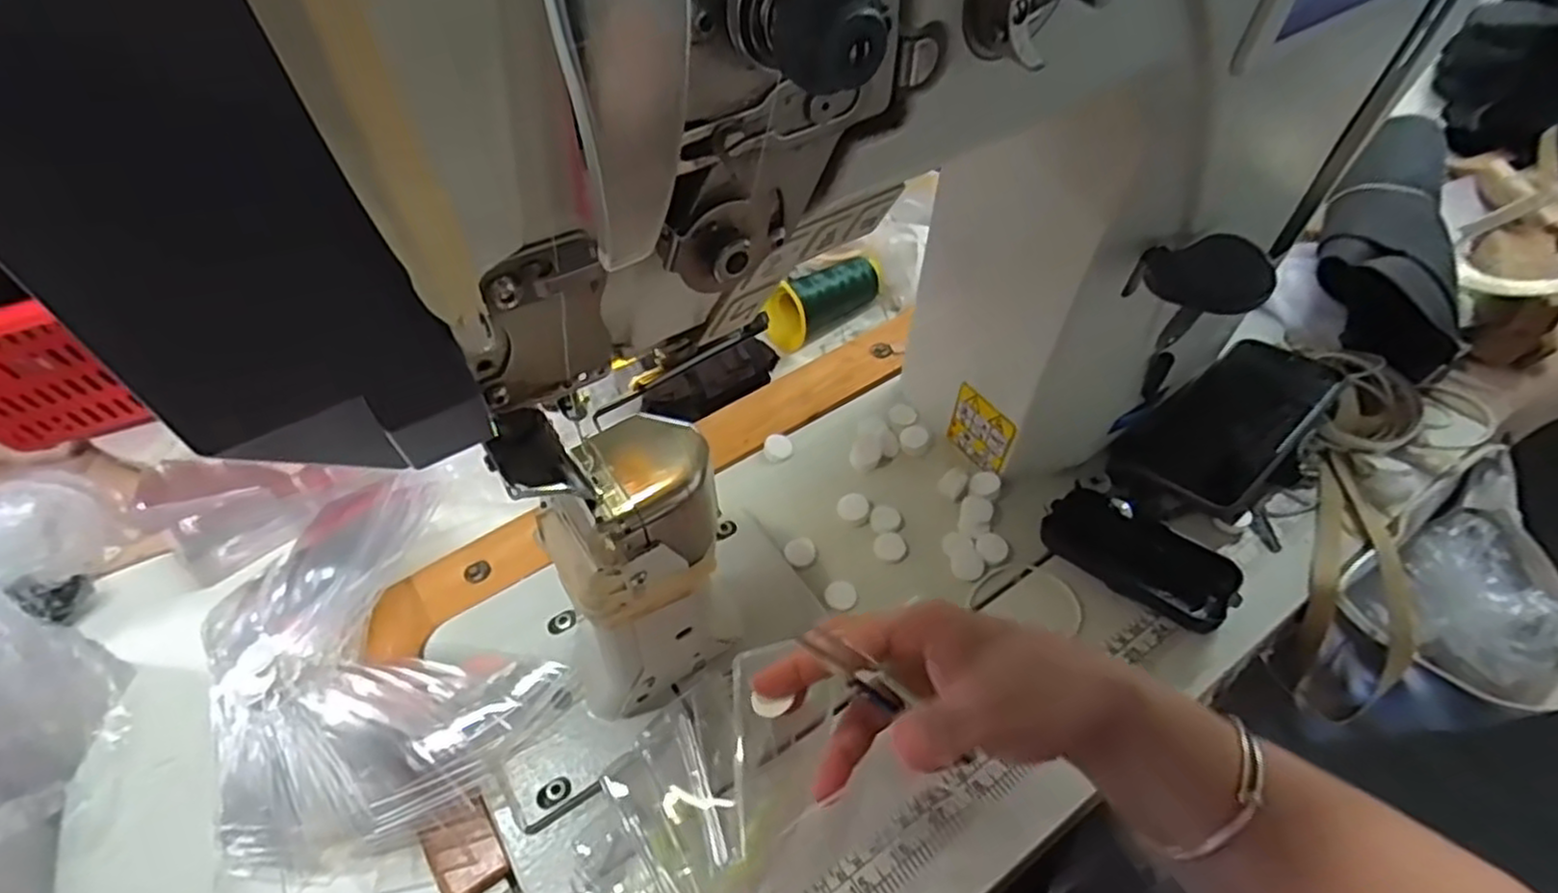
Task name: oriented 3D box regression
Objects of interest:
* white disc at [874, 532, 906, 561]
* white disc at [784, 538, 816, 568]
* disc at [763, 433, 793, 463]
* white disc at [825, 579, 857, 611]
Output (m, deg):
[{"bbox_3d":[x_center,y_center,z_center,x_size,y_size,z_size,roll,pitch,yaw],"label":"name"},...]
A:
[{"bbox_3d":[0.073,0.064,0.489,0.020,0.004,0.021,-2,46,2],"label":"white disc"},{"bbox_3d":[0.014,0.068,0.487,0.021,0.004,0.021,-2,46,2],"label":"white disc"},{"bbox_3d":[0.000,0.000,0.540,0.020,0.004,0.023,4,47,9],"label":"disc"},{"bbox_3d":[0.039,0.094,0.472,0.019,0.004,0.019,-2,46,2],"label":"white disc"}]

